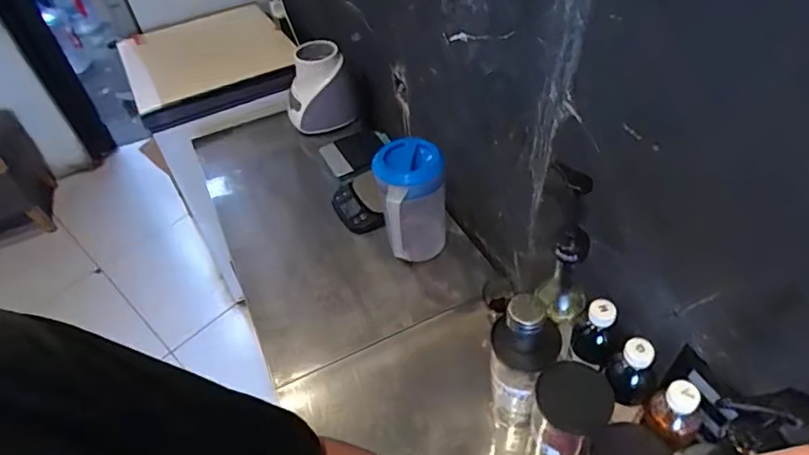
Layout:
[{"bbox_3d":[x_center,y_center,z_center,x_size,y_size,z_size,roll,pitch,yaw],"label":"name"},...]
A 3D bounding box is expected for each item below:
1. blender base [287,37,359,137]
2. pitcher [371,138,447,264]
[{"bbox_3d":[-0.227,-0.352,1.350,0.158,0.218,0.123,-18,46,-10],"label":"blender base"},{"bbox_3d":[0.020,-0.039,0.985,0.121,0.220,0.122,-10,45,-3],"label":"pitcher"}]

